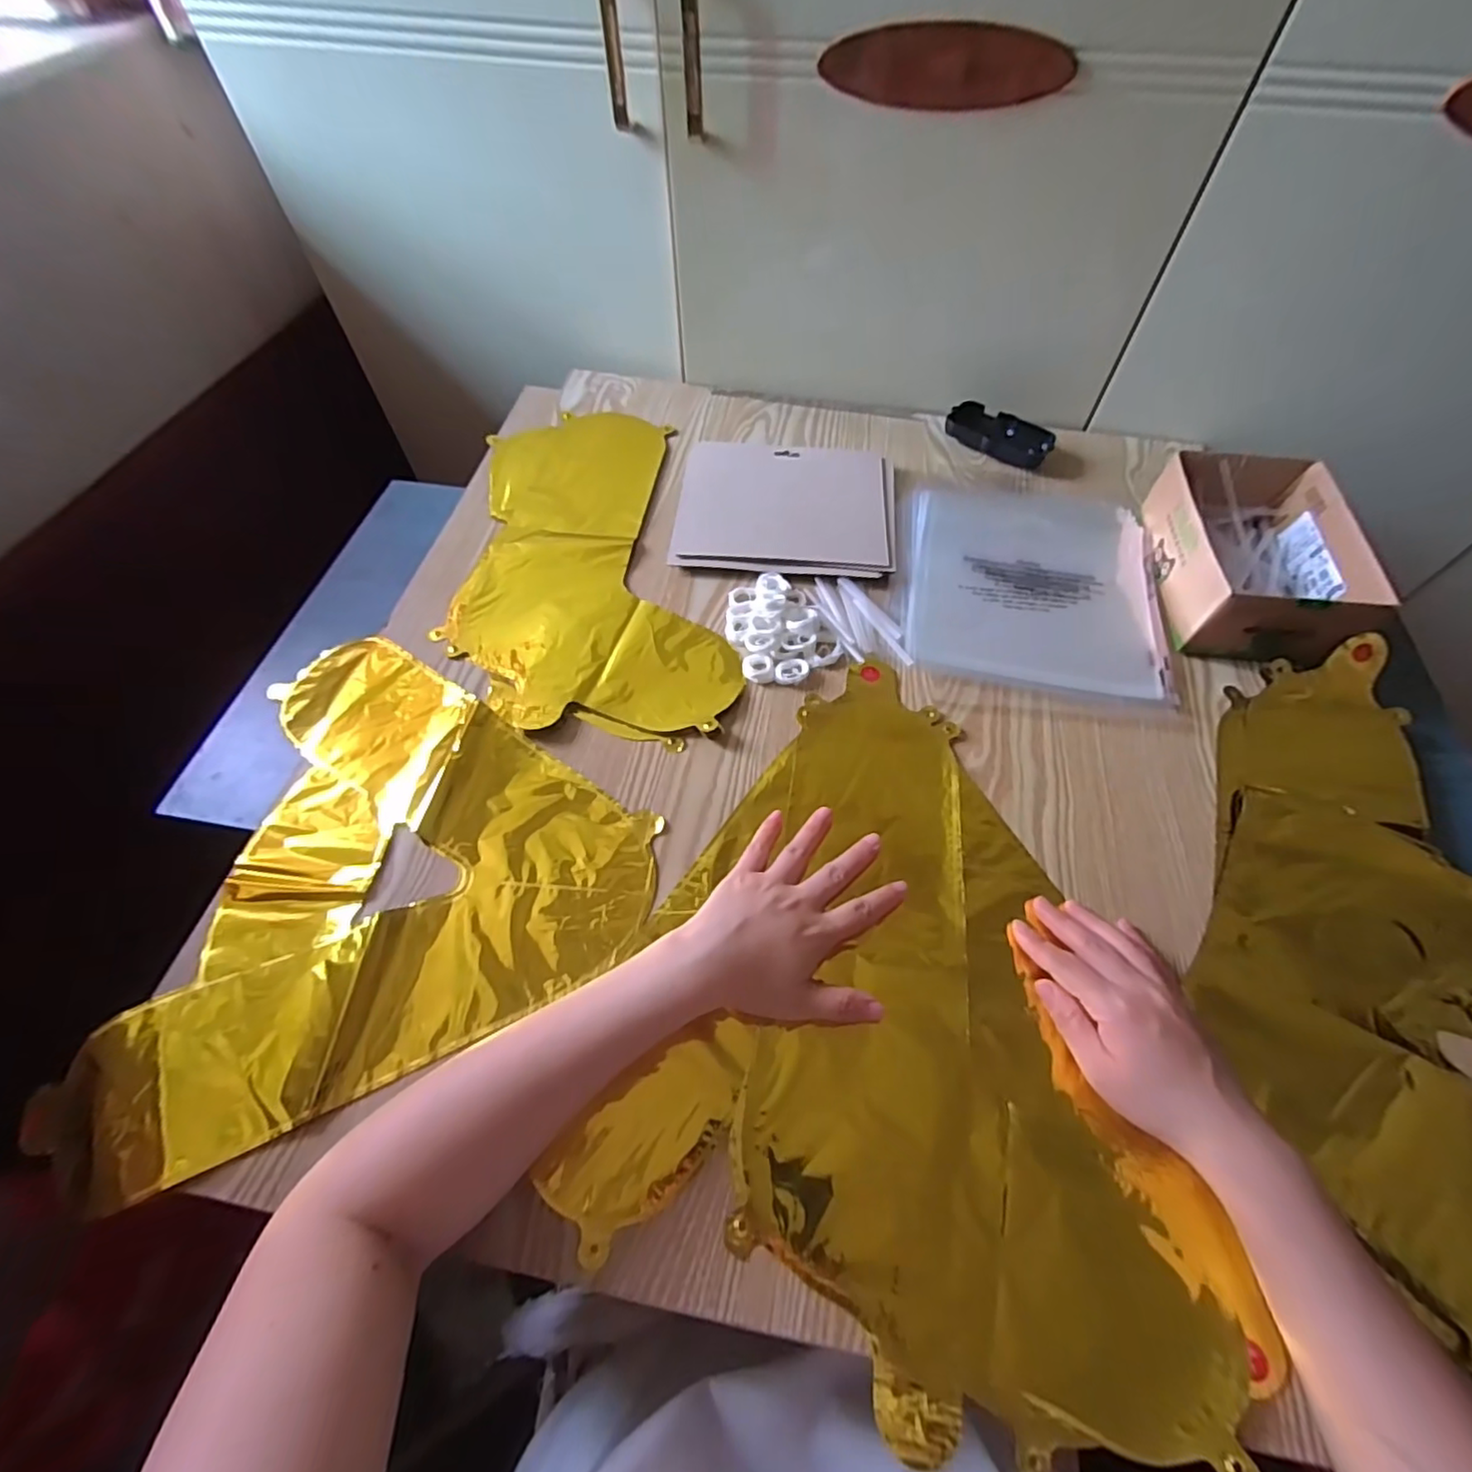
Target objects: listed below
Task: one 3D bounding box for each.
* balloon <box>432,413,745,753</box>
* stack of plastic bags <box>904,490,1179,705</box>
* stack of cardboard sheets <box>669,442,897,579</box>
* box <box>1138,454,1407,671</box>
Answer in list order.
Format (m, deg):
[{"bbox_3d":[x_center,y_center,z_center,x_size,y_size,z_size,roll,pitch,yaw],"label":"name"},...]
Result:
[{"bbox_3d":[-0.144,-0.161,0.582,0.216,0.012,0.407,-12,59,-8],"label":"balloon"},{"bbox_3d":[0.266,-0.145,0.576,0.214,0.011,0.238,11,59,7],"label":"stack of plastic bags"},{"bbox_3d":[0.049,-0.227,0.621,0.205,0.010,0.181,5,58,3],"label":"stack of cardboard sheets"},{"bbox_3d":[0.437,-0.155,0.542,0.133,0.066,0.194,5,58,3],"label":"box"}]

